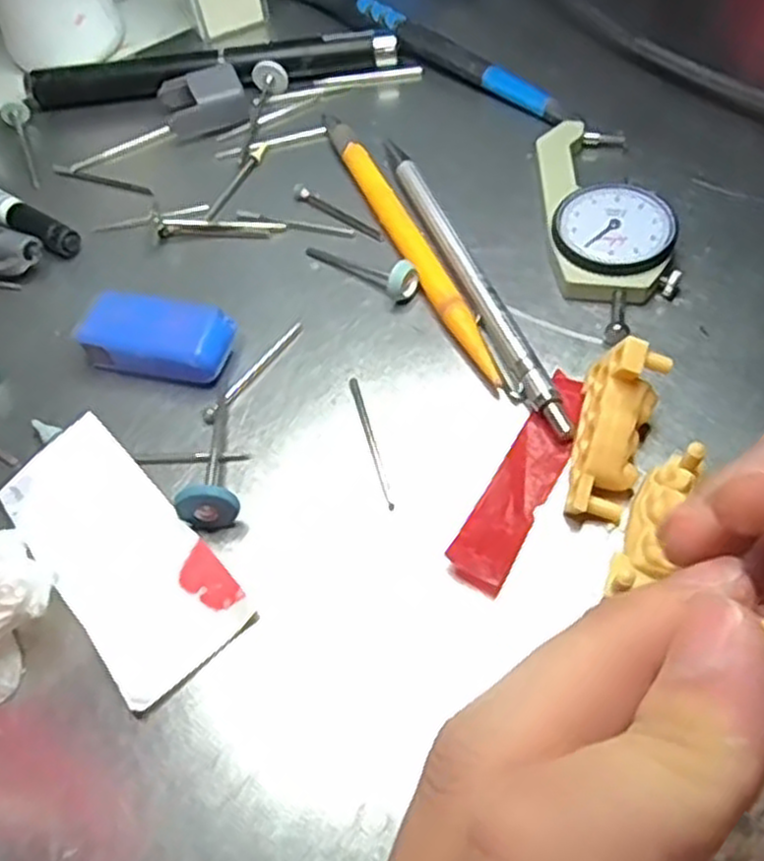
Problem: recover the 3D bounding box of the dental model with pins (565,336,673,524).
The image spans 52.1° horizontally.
[{"bbox_3d":[0.061,0.000,0.207,0.018,0.013,0.048,16,79,14],"label":"dental model with pins"}]

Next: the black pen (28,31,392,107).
[{"bbox_3d":[-0.069,-0.144,0.313,0.147,0.013,0.014,-6,58,1],"label":"black pen"}]

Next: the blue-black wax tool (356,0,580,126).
[{"bbox_3d":[0.031,-0.144,0.306,0.105,0.013,0.009,39,69,24],"label":"blue-black wax tool"}]

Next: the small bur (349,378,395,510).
[{"bbox_3d":[-0.003,0.002,0.221,0.004,0.004,0.044,-14,59,-4],"label":"small bur"}]

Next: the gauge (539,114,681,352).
[{"bbox_3d":[0.072,-0.069,0.253,0.036,0.013,0.095,-3,58,3],"label":"gauge"}]

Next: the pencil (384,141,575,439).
[{"bbox_3d":[0.026,-0.051,0.249,0.009,0.010,0.135,-18,59,-7],"label":"pencil"}]

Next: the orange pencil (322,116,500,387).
[{"bbox_3d":[0.007,-0.066,0.259,0.009,0.010,0.129,-21,59,-9],"label":"orange pencil"}]

